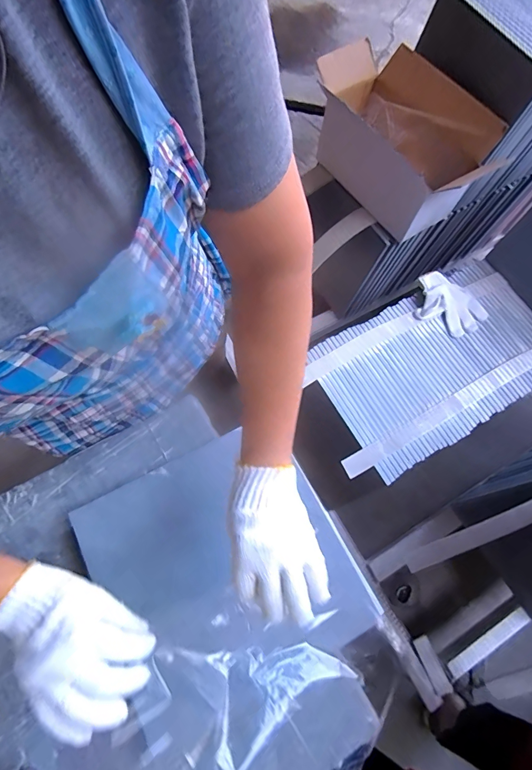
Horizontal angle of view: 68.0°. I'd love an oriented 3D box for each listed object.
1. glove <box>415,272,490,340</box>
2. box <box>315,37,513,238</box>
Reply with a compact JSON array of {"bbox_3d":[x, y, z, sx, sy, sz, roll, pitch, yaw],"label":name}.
[{"bbox_3d":[0.392,-0.173,0.848,0.157,0.034,0.115,36,72,11],"label":"glove"},{"bbox_3d":[0.293,-0.530,0.882,0.238,0.185,0.395,-31,73,-12],"label":"box"}]

